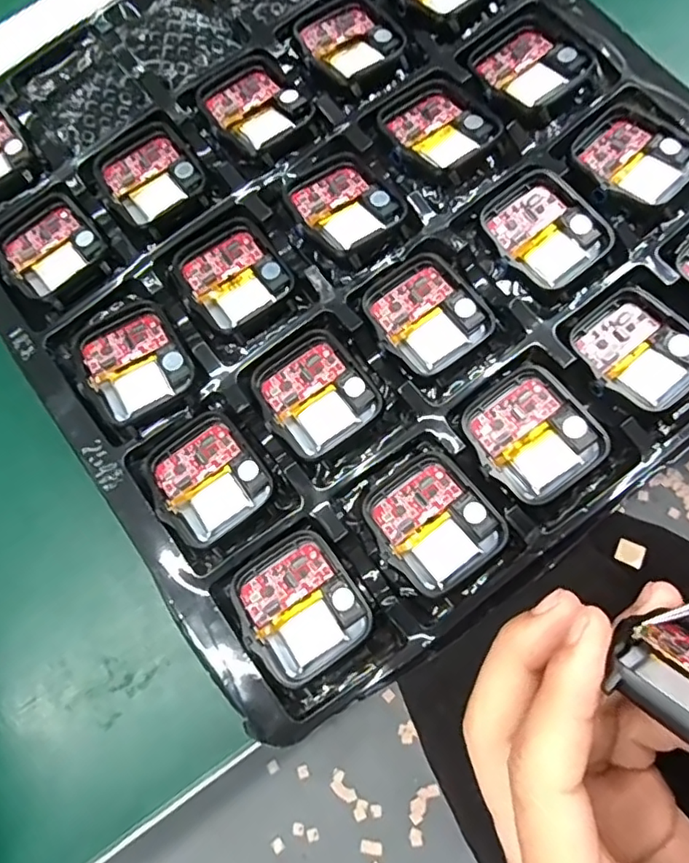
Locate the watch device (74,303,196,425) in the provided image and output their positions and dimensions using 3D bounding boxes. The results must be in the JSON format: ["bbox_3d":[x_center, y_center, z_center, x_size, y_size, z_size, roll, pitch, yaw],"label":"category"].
[{"bbox_3d":[-0.077,-0.026,0.212,0.036,0.006,0.041,-32,76,-4],"label":"watch device"}]

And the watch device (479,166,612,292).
[{"bbox_3d":[0.073,-0.075,0.213,0.035,0.008,0.042,-37,77,-5],"label":"watch device"}]

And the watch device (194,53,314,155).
[{"bbox_3d":[-0.037,-0.132,0.234,0.037,0.007,0.043,-39,77,-6],"label":"watch device"}]

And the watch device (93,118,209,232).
[{"bbox_3d":[-0.077,-0.103,0.230,0.036,0.006,0.043,-36,77,-5],"label":"watch device"}]

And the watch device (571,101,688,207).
[{"bbox_3d":[0.109,-0.104,0.217,0.036,0.007,0.042,-45,78,-7],"label":"watch device"}]

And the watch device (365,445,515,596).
[{"bbox_3d":[0.030,0.030,0.193,0.037,0.006,0.041,-36,77,-5],"label":"watch device"}]

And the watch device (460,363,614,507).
[{"bbox_3d":[0.064,0.001,0.195,0.036,0.008,0.042,-39,77,-6],"label":"watch device"}]

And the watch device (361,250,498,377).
[{"bbox_3d":[0.029,-0.043,0.213,0.037,0.011,0.042,-38,77,-5],"label":"watch device"}]

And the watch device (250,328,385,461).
[{"bbox_3d":[-0.011,-0.014,0.208,0.036,0.009,0.041,-40,77,-6],"label":"watch device"}]

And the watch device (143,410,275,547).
[{"bbox_3d":[-0.049,0.016,0.203,0.037,0.008,0.041,-37,77,-5],"label":"watch device"}]

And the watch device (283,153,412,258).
[{"bbox_3d":[0.000,-0.087,0.220,0.037,0.006,0.040,-37,77,-5],"label":"watch device"}]

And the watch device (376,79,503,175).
[{"bbox_3d":[0.035,-0.119,0.225,0.037,0.008,0.040,-40,77,-6],"label":"watch device"}]

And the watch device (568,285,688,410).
[{"bbox_3d":[0.104,-0.029,0.203,0.037,0.009,0.042,-38,77,-6],"label":"watch device"}]

